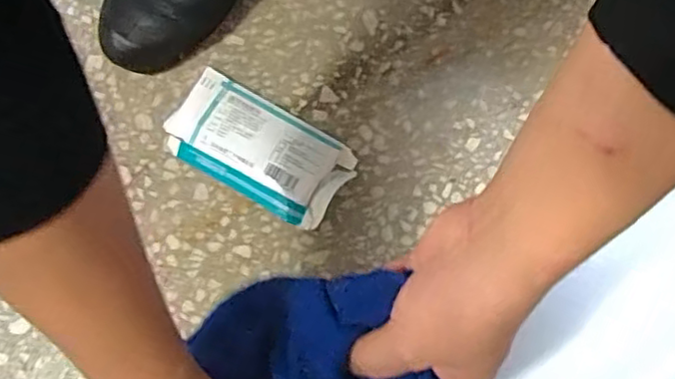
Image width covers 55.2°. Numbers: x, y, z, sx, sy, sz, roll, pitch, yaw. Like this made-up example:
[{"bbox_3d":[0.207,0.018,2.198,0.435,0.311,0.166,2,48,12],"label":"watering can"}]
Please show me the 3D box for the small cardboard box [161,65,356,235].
[{"bbox_3d":[-0.063,-0.034,0.514,0.147,0.024,0.077,31,80,7],"label":"small cardboard box"}]

